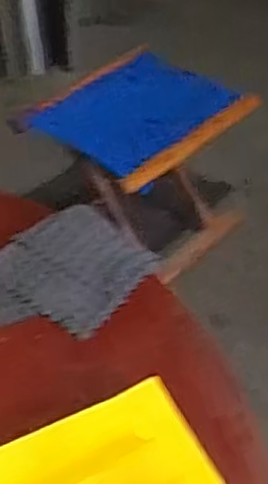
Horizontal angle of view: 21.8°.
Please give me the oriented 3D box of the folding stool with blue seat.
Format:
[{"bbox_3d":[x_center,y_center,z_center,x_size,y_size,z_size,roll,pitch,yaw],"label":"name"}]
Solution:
[{"bbox_3d":[0.017,-0.126,1.228,0.294,0.295,0.274,35,55,29],"label":"folding stool with blue seat"}]

